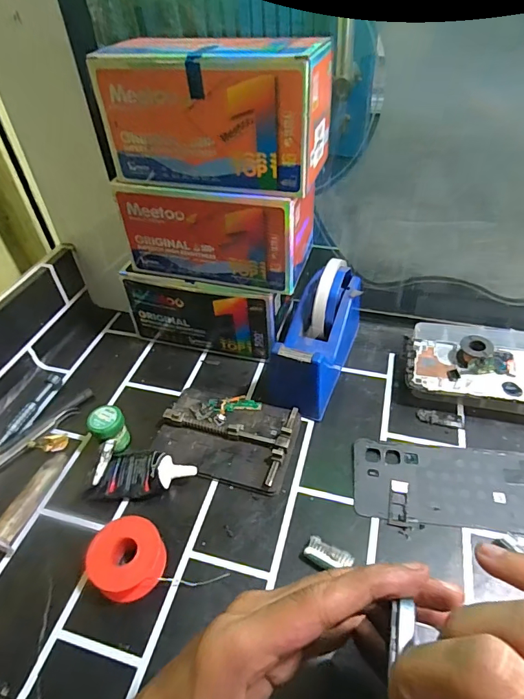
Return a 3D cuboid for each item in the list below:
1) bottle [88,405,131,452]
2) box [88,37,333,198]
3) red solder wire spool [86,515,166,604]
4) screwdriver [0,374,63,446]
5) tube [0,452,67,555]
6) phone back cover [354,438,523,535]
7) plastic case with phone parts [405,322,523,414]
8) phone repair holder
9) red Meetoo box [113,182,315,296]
[{"bbox_3d":[-0.144,0.077,0.408,0.030,0.043,0.032,-2,45,2],"label":"bottle"},{"bbox_3d":[-0.037,-0.198,0.357,0.175,0.098,0.081,14,47,17],"label":"box"},{"bbox_3d":[-0.103,0.160,0.327,0.052,0.029,0.053,-2,45,2],"label":"red solder wire spool"},{"bbox_3d":[-0.246,0.070,0.441,0.012,0.016,0.114,11,47,14],"label":"screwdriver"},{"bbox_3d":[-0.205,0.130,0.376,0.020,0.022,0.090,9,46,13],"label":"tube"},{"bbox_3d":[0.165,0.116,0.368,0.164,0.006,0.074,3,45,7],"label":"phone back cover"},{"bbox_3d":[0.243,0.013,0.439,0.177,0.044,0.108,9,46,12],"label":"plastic case with phone parts"},{"bbox_3d":[-0.034,0.080,0.411,0.128,0.021,0.089,12,47,15],"label":"phone repair holder"},{"bbox_3d":[-0.042,-0.128,0.430,0.177,0.090,0.082,10,46,14],"label":"red Meetoo box"}]

